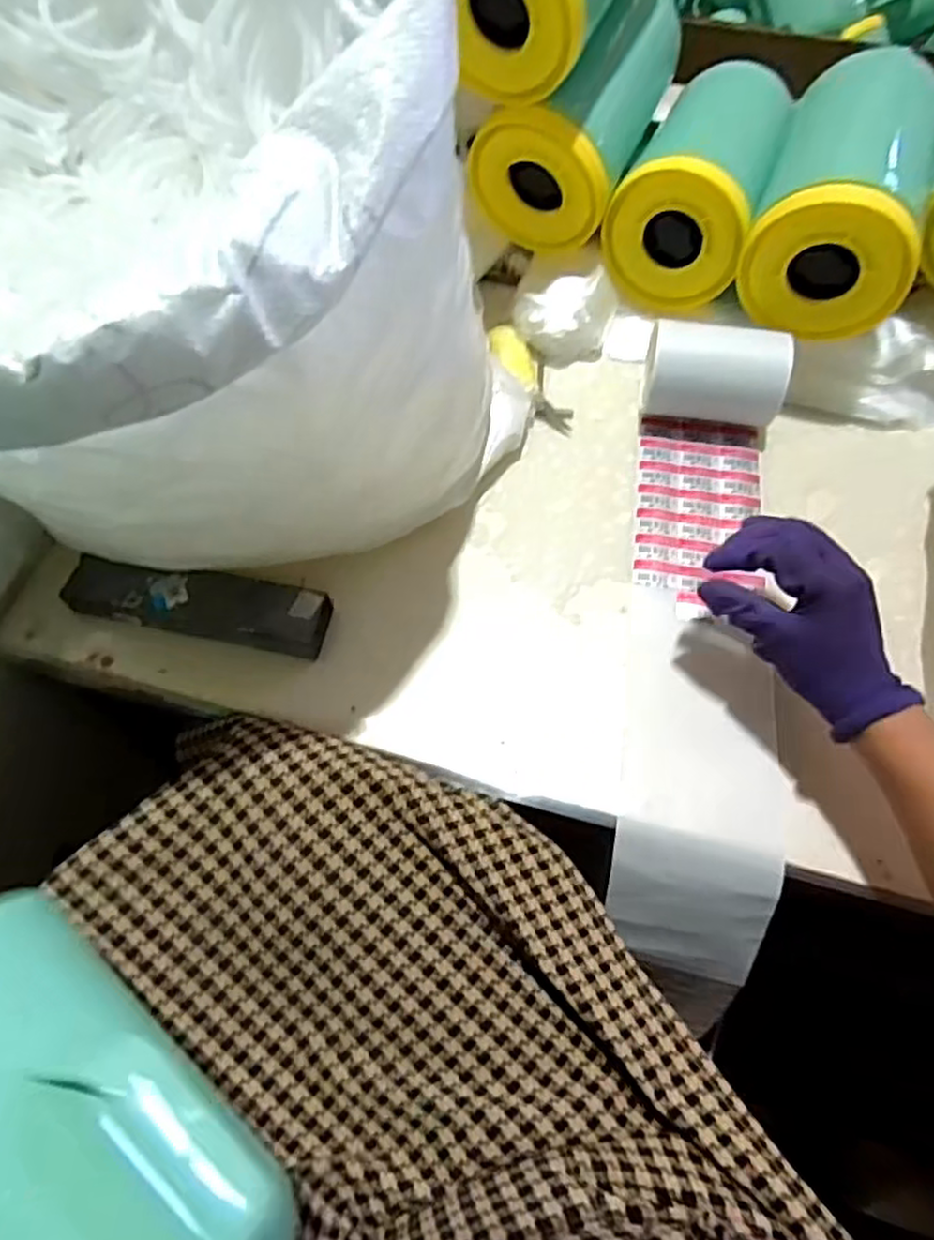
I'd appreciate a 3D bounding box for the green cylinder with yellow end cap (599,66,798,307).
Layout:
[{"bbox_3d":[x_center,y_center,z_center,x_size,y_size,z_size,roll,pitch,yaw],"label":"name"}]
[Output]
[{"bbox_3d":[0.223,-0.418,0.691,0.124,0.126,0.189,22,63,12],"label":"green cylinder with yellow end cap"}]

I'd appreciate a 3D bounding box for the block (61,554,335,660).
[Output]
[{"bbox_3d":[-0.209,-0.013,0.549,0.199,0.025,0.052,9,62,5],"label":"block"}]

